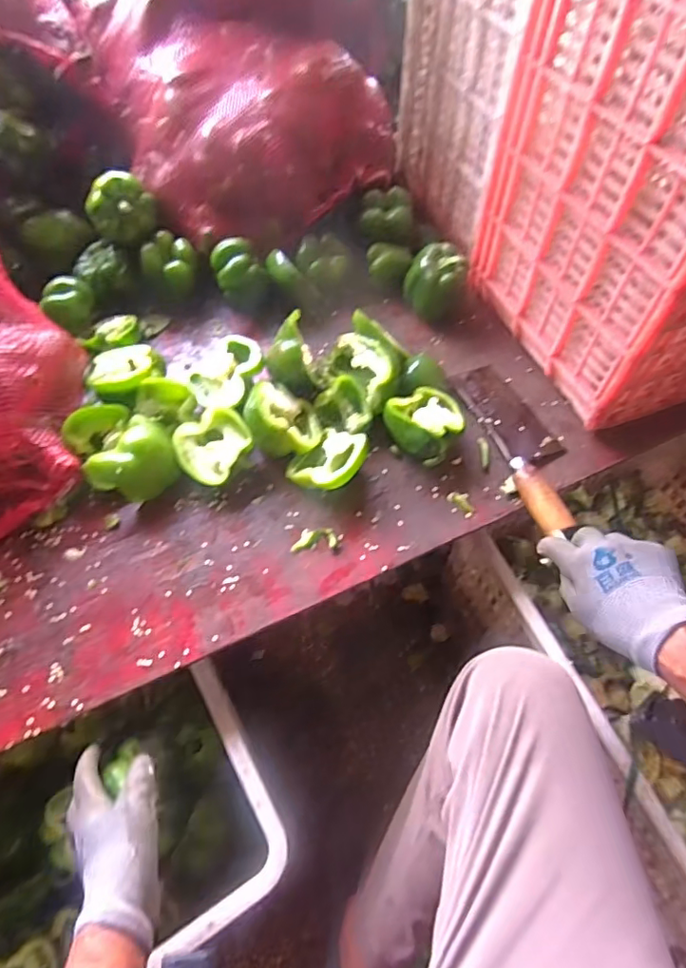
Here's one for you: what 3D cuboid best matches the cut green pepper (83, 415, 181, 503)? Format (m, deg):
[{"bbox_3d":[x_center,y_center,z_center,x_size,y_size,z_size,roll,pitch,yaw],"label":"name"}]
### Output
[{"bbox_3d":[-0.212,-0.019,0.565,0.065,0.059,0.084,33,64,17],"label":"cut green pepper"}]

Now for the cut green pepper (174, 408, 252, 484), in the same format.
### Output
[{"bbox_3d":[-0.135,-0.036,0.580,0.074,0.051,0.072,1,59,-1],"label":"cut green pepper"}]

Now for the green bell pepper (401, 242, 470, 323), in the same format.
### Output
[{"bbox_3d":[0.120,-0.255,0.698,0.064,0.069,0.087,-22,62,-14],"label":"green bell pepper"}]

